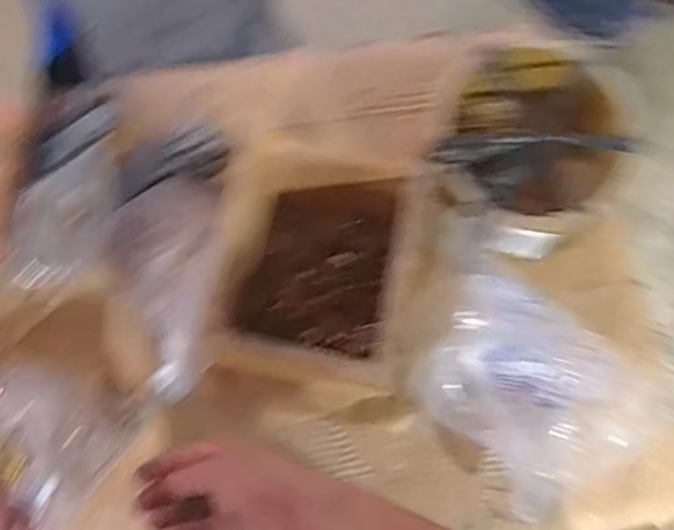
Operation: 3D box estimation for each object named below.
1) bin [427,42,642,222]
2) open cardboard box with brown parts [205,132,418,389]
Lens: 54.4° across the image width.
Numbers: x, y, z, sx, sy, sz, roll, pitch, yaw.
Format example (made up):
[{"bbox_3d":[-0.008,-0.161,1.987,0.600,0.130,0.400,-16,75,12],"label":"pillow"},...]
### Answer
[{"bbox_3d":[0.217,-0.128,0.756,0.185,0.124,0.181,0,76,0],"label":"bin"},{"bbox_3d":[-0.020,0.003,0.676,0.180,0.162,0.224,11,76,2],"label":"open cardboard box with brown parts"}]

